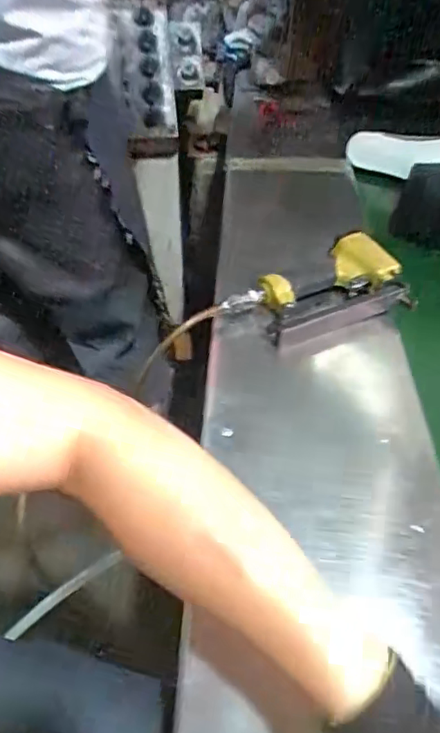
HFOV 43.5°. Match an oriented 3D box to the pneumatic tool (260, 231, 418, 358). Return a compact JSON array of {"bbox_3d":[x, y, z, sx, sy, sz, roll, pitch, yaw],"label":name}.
[{"bbox_3d":[0.132,-0.093,0.685,0.187,0.057,0.124,-18,46,-18],"label":"pneumatic tool"}]

